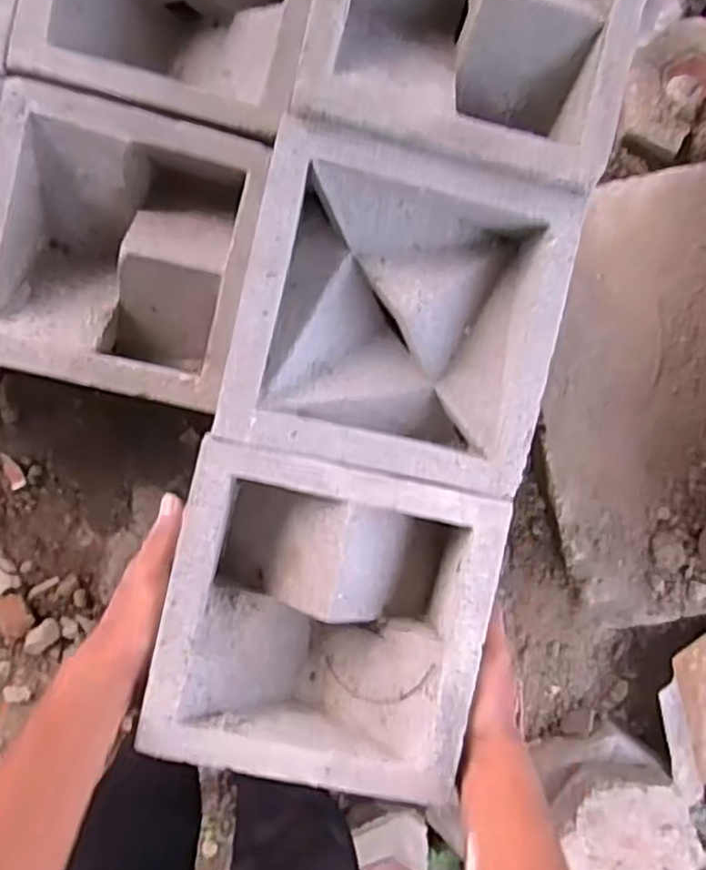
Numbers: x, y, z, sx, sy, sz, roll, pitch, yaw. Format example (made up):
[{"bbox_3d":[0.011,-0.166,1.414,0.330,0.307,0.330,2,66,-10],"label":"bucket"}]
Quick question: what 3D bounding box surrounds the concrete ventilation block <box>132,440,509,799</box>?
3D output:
[{"bbox_3d":[-0.020,0.121,0.484,0.198,0.075,0.199,13,85,-5],"label":"concrete ventilation block"}]

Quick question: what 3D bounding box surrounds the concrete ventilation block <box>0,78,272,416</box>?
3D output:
[{"bbox_3d":[-0.180,-0.137,0.557,0.195,0.070,0.202,13,91,-8],"label":"concrete ventilation block"}]

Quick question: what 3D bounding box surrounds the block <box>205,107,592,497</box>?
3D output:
[{"bbox_3d":[0.030,-0.074,0.475,0.196,0.079,0.193,12,91,-8],"label":"block"}]

